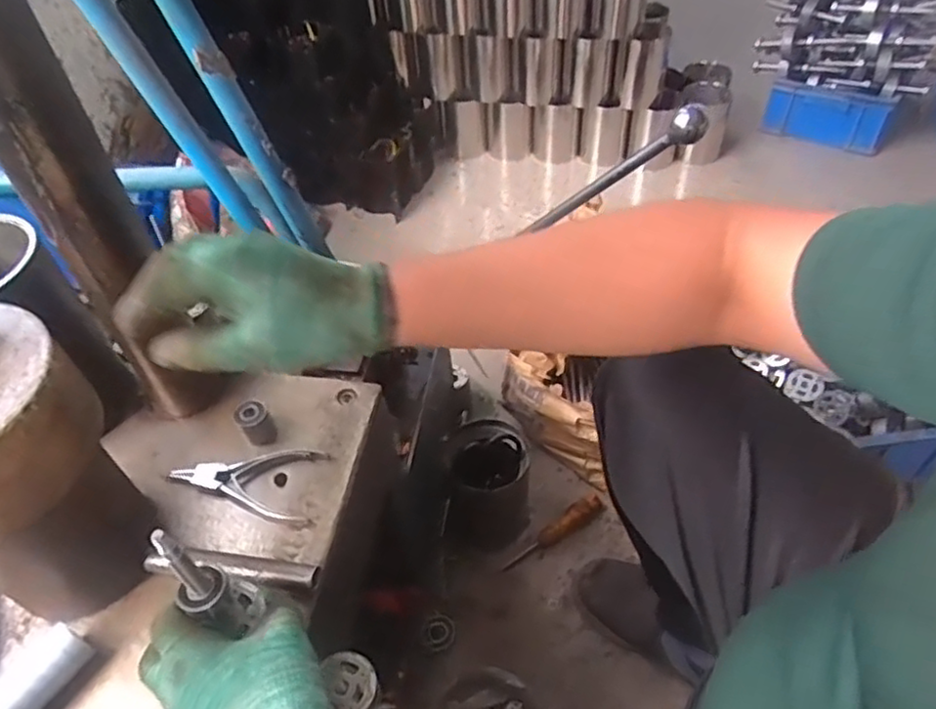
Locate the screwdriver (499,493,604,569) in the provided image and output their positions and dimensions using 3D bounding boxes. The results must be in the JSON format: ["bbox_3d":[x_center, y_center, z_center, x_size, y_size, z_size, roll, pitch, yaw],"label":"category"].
[{"bbox_3d":[0.131,0.269,0.994,0.174,0.035,0.030,-29,52,-20],"label":"screwdriver"}]

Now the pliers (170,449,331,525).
[{"bbox_3d":[-0.193,0.114,0.568,0.128,0.011,0.068,-1,48,4],"label":"pliers"}]

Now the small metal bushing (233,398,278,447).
[{"bbox_3d":[-0.195,0.063,0.602,0.029,0.033,0.030,-2,48,3],"label":"small metal bushing"}]

